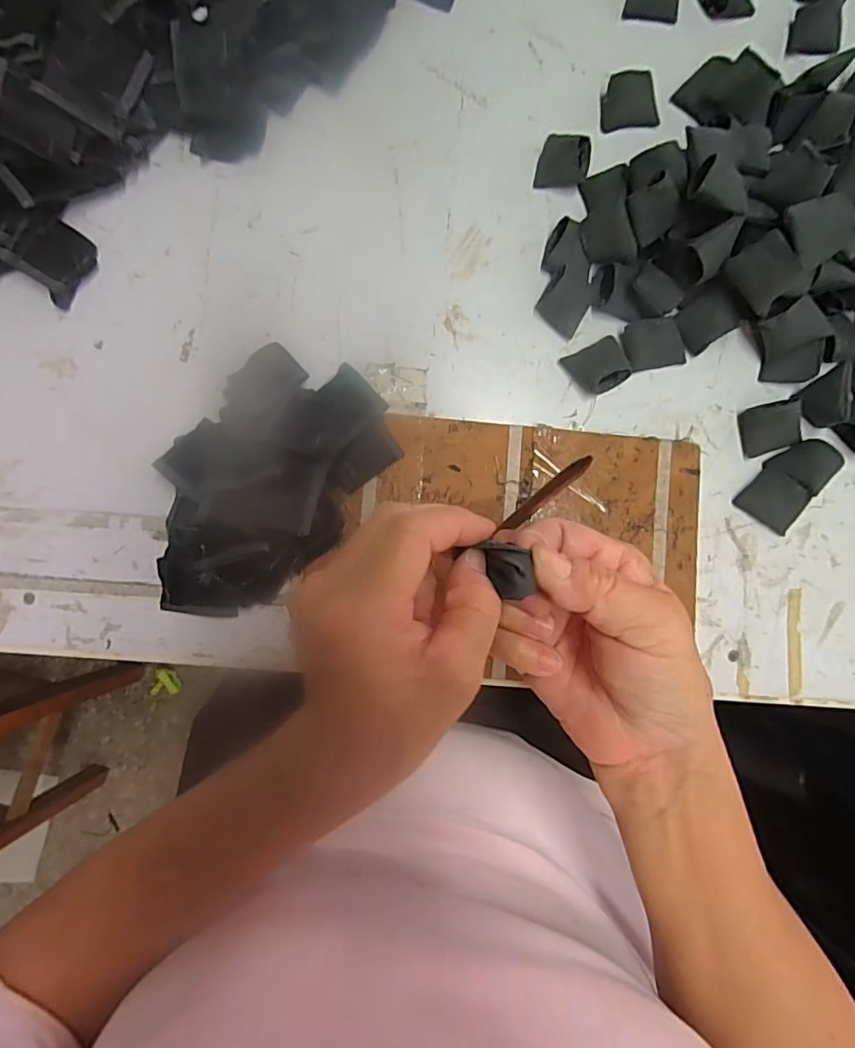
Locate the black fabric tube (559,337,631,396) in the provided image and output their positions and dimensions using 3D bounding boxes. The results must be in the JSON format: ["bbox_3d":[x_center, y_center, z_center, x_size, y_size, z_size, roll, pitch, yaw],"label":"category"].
[{"bbox_3d":[0.124,-0.114,0.389,0.040,0.017,0.035,-25,86,-4],"label":"black fabric tube"}]

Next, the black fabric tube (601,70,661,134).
[{"bbox_3d":[0.158,-0.327,0.417,0.042,0.017,0.033,-7,85,-3],"label":"black fabric tube"}]

